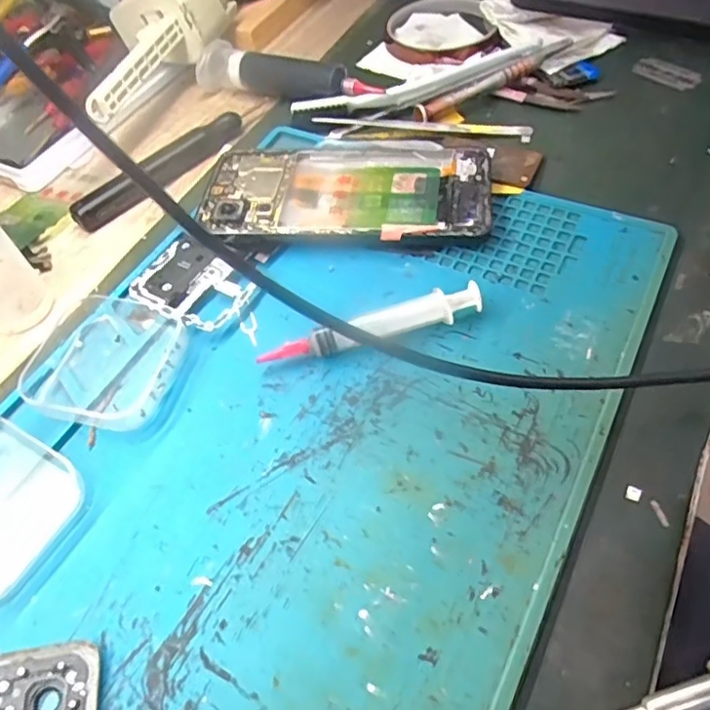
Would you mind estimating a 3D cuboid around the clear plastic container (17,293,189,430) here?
[{"bbox_3d":[-0.119,0.001,0.275,0.071,0.016,0.068,13,57,14],"label":"clear plastic container"}]

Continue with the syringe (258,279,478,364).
[{"bbox_3d":[0.008,-0.013,0.272,0.102,0.015,0.015,-13,55,-4],"label":"syringe"}]

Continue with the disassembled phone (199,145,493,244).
[{"bbox_3d":[-0.006,-0.090,0.328,0.157,0.012,0.075,3,55,7],"label":"disassembled phone"}]

